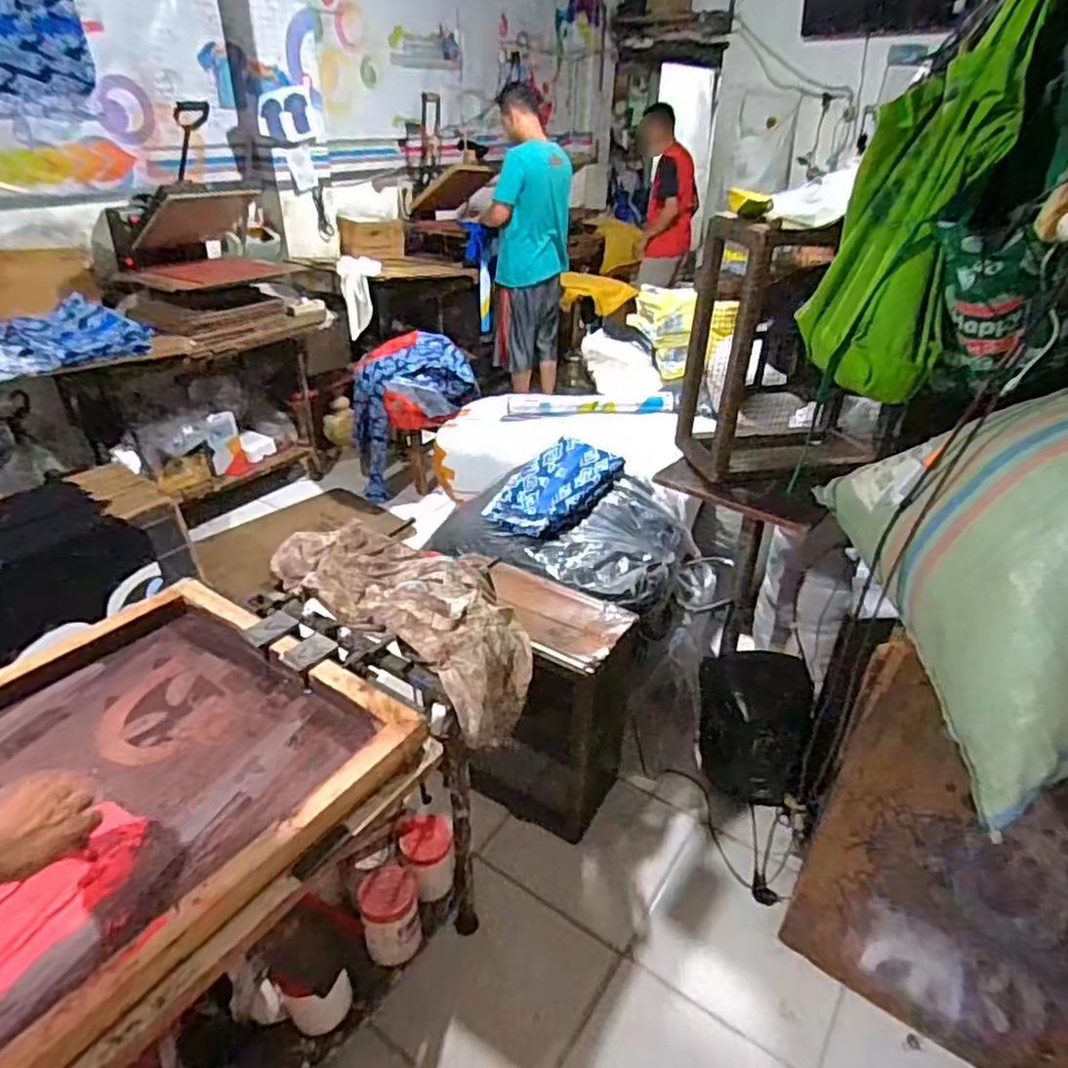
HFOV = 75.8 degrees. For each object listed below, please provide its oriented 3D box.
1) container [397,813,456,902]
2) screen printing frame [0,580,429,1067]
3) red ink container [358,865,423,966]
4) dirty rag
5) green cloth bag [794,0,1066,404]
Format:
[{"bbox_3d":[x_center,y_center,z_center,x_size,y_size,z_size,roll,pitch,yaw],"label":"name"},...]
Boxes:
[{"bbox_3d":[-0.208,0.639,1.349,0.105,0.139,0.119,-7,32,-14],"label":"container"},{"bbox_3d":[-0.644,0.370,0.827,0.627,0.068,0.853,22,36,29],"label":"screen printing frame"},{"bbox_3d":[-0.258,0.694,1.242,0.103,0.139,0.116,-9,33,-18],"label":"red ink container"},{"bbox_3d":[-0.244,0.137,1.270,0.574,0.187,0.212,23,37,30],"label":"dirty rag"},{"bbox_3d":[0.597,-0.556,1.056,0.251,0.674,0.140,29,16,37],"label":"green cloth bag"}]

